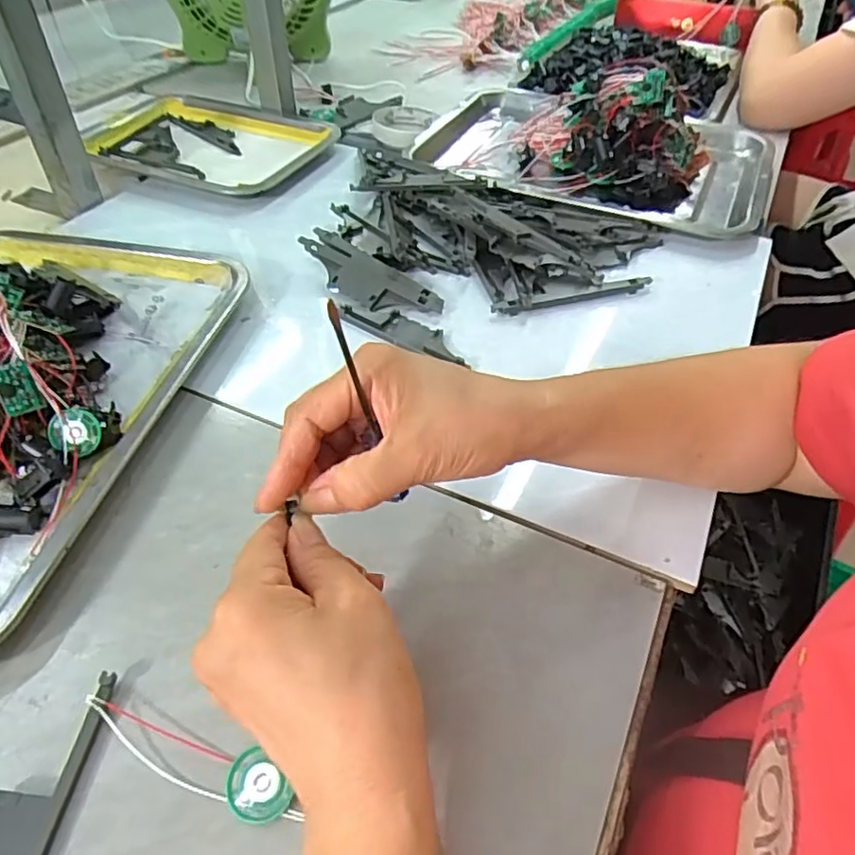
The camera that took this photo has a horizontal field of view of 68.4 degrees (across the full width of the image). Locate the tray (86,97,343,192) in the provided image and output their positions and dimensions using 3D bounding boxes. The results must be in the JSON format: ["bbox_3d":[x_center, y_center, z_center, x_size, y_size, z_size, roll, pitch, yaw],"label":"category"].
[{"bbox_3d":[-0.243,-0.311,0.690,0.246,0.016,0.174,19,48,16],"label":"tray"}]

